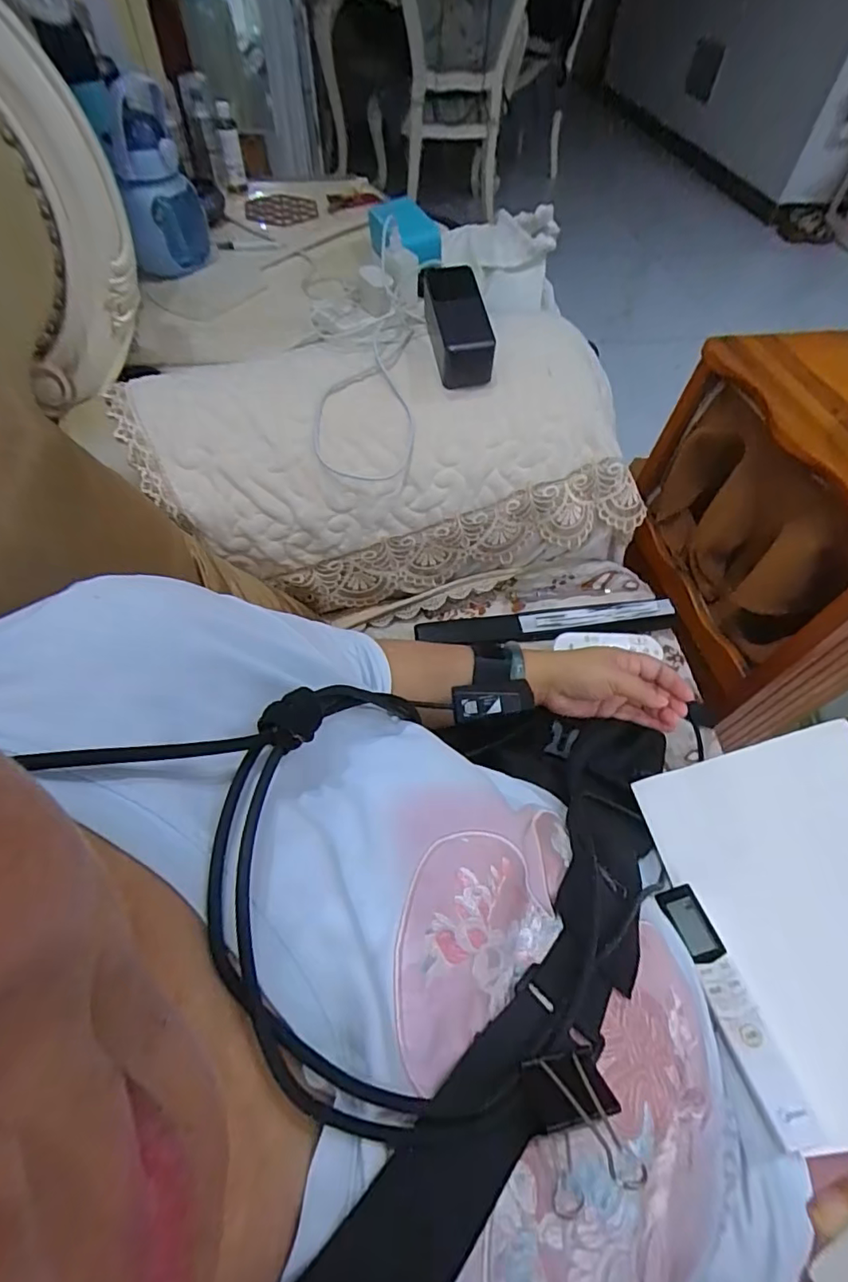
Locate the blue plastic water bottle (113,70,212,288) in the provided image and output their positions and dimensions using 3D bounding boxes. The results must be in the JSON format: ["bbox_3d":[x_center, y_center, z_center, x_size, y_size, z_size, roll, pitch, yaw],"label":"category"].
[{"bbox_3d":[-0.384,-0.658,0.774,0.094,0.204,0.103,-3,57,-5],"label":"blue plastic water bottle"}]

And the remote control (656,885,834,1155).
[{"bbox_3d":[0.207,0.243,0.360,0.025,0.015,0.149,-5,38,-7],"label":"remote control"}]

